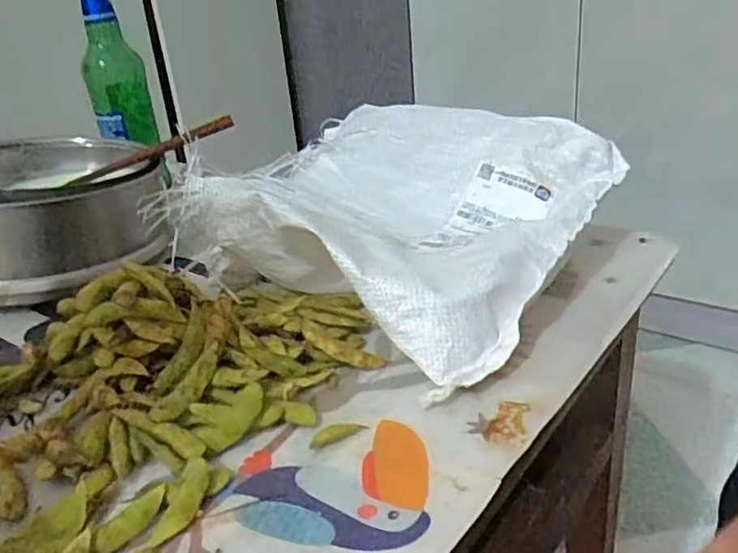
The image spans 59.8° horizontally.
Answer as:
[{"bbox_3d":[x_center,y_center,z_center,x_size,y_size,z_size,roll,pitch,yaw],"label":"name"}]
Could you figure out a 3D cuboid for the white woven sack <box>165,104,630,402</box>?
[{"bbox_3d":[0.020,-0.055,0.526,0.298,0.094,0.274,14,31,34],"label":"white woven sack"}]

